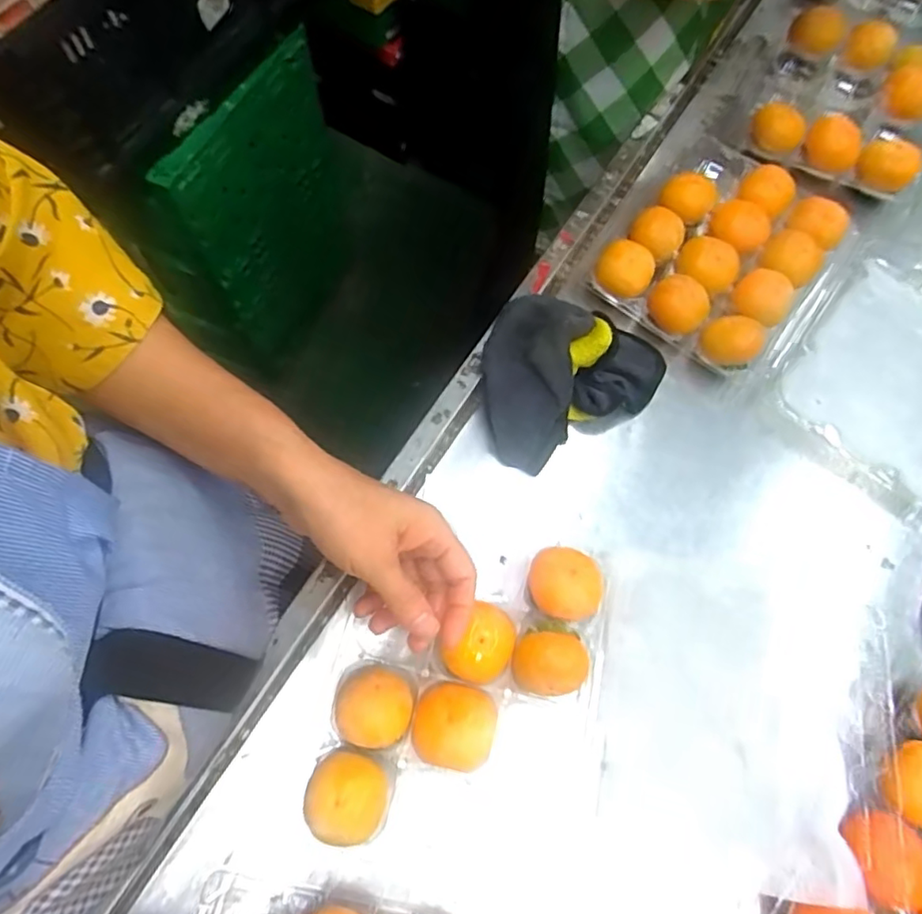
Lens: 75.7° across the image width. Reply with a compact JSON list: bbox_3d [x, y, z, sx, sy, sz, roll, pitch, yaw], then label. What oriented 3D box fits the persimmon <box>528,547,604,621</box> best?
[{"bbox_3d":[0.072,0.091,0.422,0.049,0.045,0.046,1,69,-2],"label":"persimmon"}]

